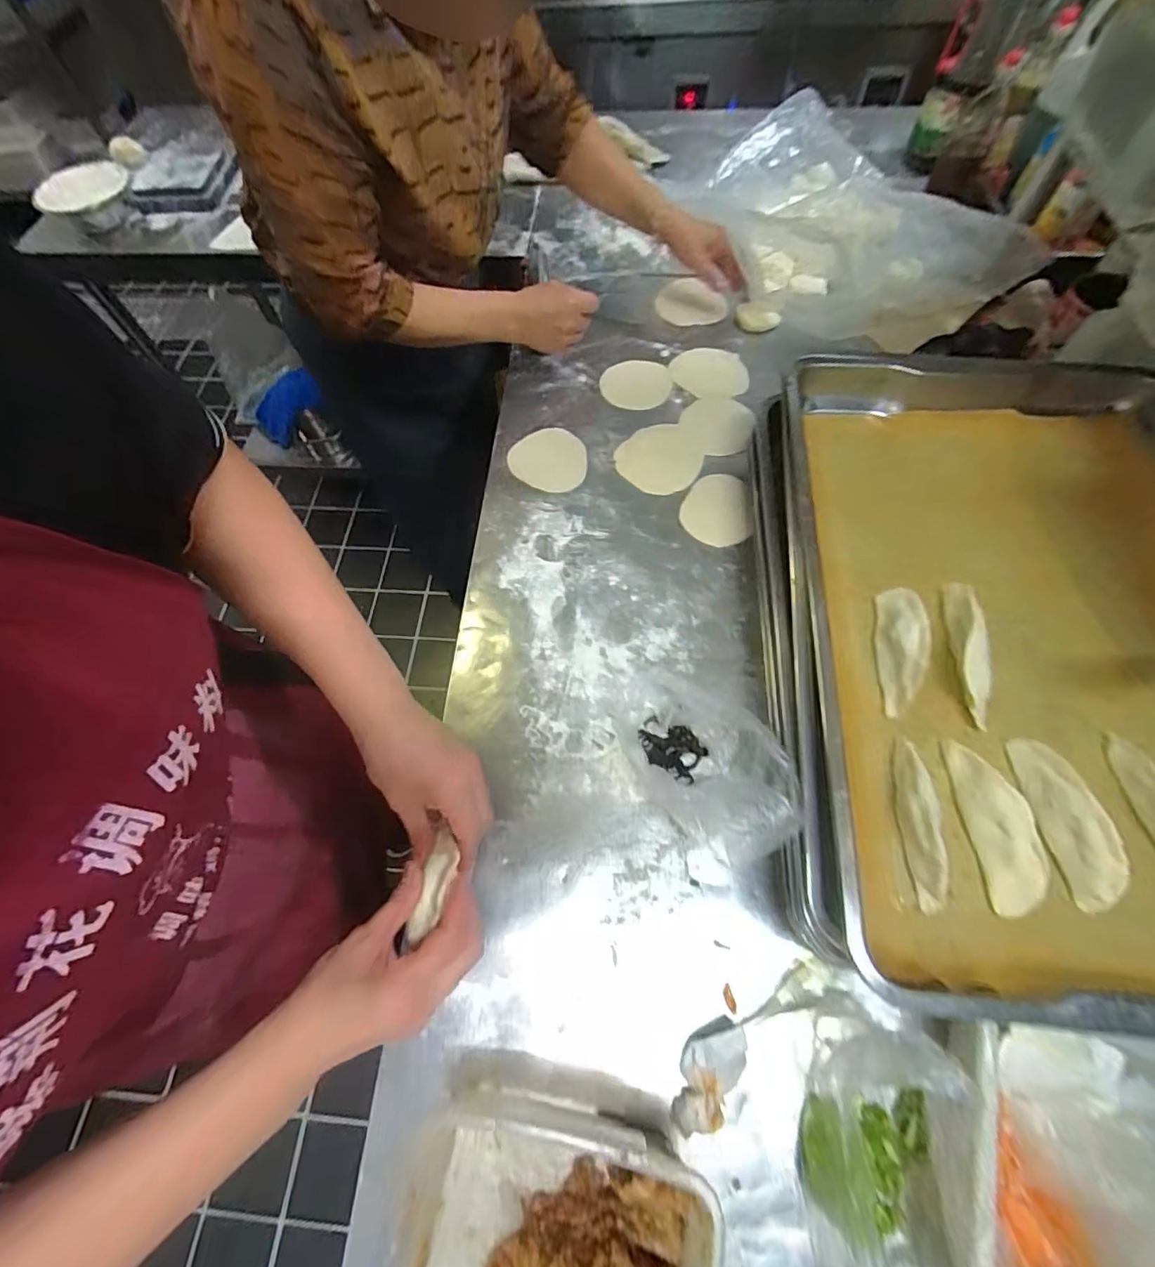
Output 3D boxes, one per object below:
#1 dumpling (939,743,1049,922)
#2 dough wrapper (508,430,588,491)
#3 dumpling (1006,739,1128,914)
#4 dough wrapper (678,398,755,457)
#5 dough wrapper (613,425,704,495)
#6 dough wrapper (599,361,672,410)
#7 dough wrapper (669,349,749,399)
[{"bbox_3d":[0.316,0.144,0.397,0.035,0.037,0.125,-7,65,0],"label":"dumpling"},{"bbox_3d":[-0.034,-0.237,0.707,0.099,0.007,0.111,-43,70,-15],"label":"dough wrapper"},{"bbox_3d":[0.369,0.141,0.396,0.033,0.040,0.120,-6,65,1],"label":"dumpling"},{"bbox_3d":[0.200,-0.295,0.728,0.089,0.009,0.107,-26,67,-8],"label":"dough wrapper"},{"bbox_3d":[0.114,-0.238,0.702,0.105,0.008,0.120,36,72,18],"label":"dough wrapper"},{"bbox_3d":[0.086,-0.367,0.766,0.100,0.005,0.100,0,65,-1],"label":"dough wrapper"},{"bbox_3d":[0.194,-0.386,0.771,0.110,0.007,0.096,6,67,10],"label":"dough wrapper"}]

